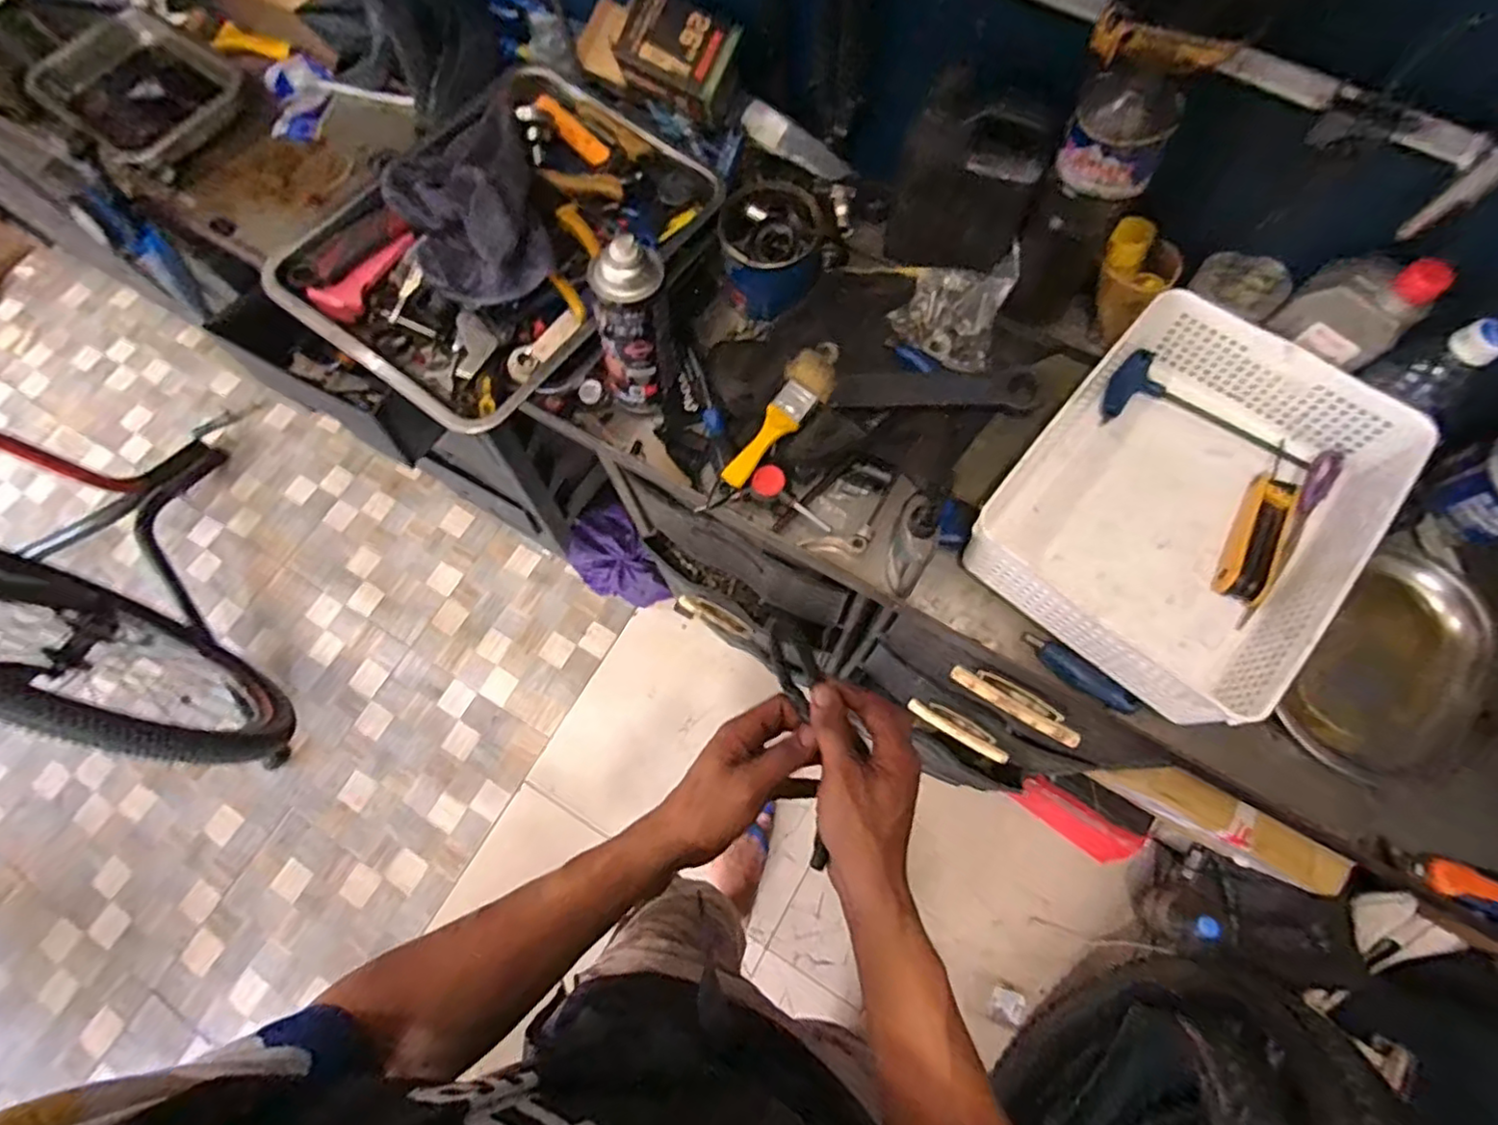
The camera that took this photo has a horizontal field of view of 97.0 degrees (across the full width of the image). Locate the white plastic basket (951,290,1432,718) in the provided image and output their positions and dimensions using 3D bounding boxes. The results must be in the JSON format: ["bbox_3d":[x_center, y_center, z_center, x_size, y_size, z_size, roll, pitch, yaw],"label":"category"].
[{"bbox_3d":[0.374,-0.056,0.579,0.247,0.088,0.328,40,78,14],"label":"white plastic basket"}]

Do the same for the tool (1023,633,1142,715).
[{"bbox_3d":[0.287,0.096,0.574,0.100,0.032,0.016,39,78,13],"label":"tool"}]

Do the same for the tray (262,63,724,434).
[{"bbox_3d":[-0.241,-0.333,0.668,0.298,0.087,0.395,35,77,13],"label":"tray"}]

